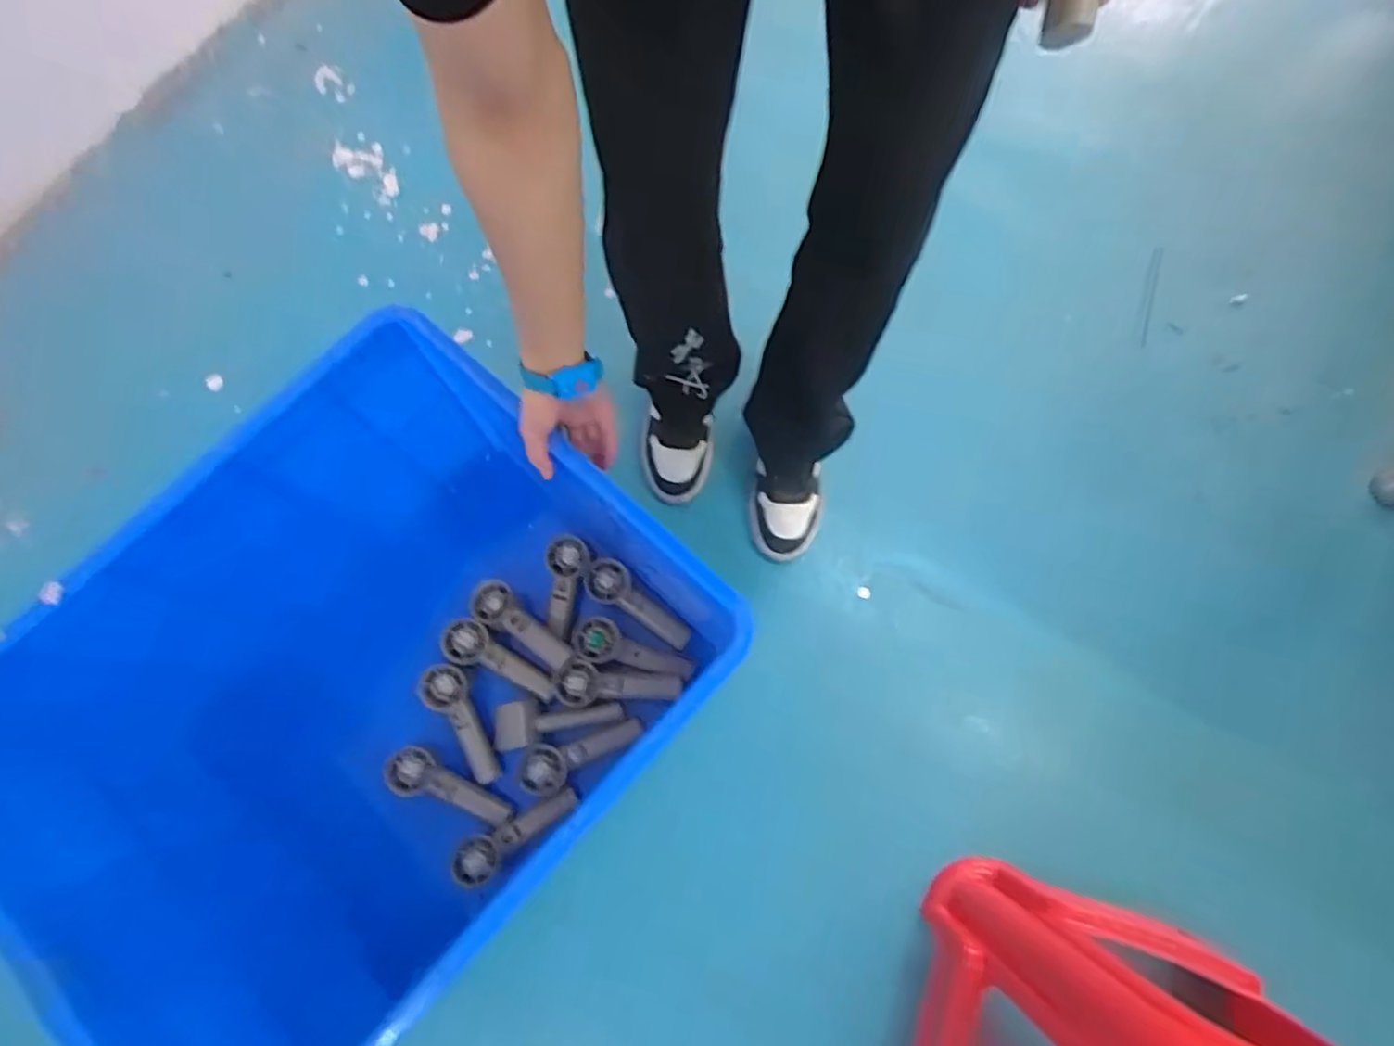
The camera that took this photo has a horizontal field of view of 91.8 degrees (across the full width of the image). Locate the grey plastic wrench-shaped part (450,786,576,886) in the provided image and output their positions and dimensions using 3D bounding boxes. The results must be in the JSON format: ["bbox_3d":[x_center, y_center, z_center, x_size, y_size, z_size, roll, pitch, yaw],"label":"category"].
[{"bbox_3d":[-0.220,0.380,0.826,0.159,0.030,0.054,-29,77,-21],"label":"grey plastic wrench-shaped part"}]

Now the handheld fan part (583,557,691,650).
[{"bbox_3d":[-0.079,0.106,0.890,0.161,0.037,0.057,37,78,10],"label":"handheld fan part"}]

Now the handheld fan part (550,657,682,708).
[{"bbox_3d":[-0.103,0.205,0.851,0.163,0.028,0.055,4,74,2],"label":"handheld fan part"}]

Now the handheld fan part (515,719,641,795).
[{"bbox_3d":[-0.144,0.282,0.831,0.152,0.033,0.054,-25,76,-6],"label":"handheld fan part"}]

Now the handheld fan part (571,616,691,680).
[{"bbox_3d":[-0.083,0.164,0.862,0.158,0.024,0.056,18,75,5],"label":"handheld fan part"}]

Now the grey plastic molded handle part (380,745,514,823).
[{"bbox_3d":[-0.312,0.336,0.851,0.161,0.034,0.049,33,77,-15],"label":"grey plastic molded handle part"}]

